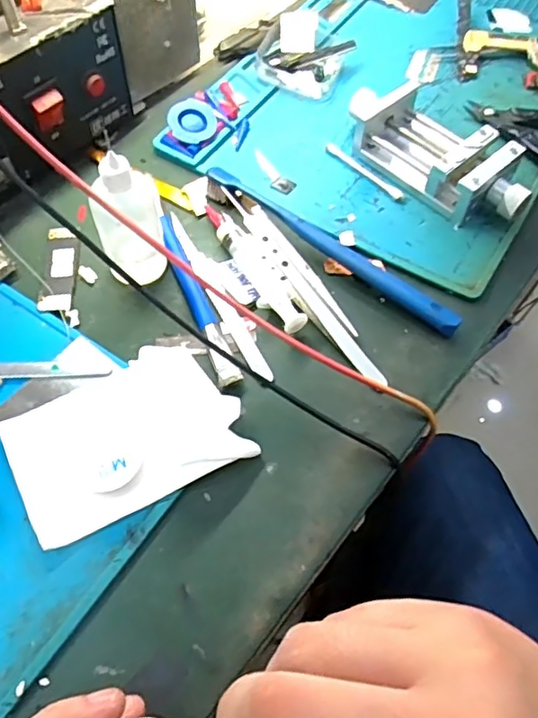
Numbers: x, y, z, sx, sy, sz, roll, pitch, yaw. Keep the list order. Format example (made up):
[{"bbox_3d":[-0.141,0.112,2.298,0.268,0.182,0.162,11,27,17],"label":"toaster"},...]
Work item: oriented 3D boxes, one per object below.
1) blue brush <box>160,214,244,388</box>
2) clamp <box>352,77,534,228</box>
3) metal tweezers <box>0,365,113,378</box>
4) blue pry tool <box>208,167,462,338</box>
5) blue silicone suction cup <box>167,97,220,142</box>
[{"bbox_3d":[-0.044,-0.039,0.339,0.012,0.007,0.127,-19,62,-12],"label":"blue brush"},{"bbox_3d":[0.112,-0.140,0.386,0.058,0.033,0.136,-35,67,-20],"label":"clamp"},{"bbox_3d":[-0.151,0.007,0.310,0.127,0.004,0.009,-1,60,-3],"label":"metal tweezers"},{"bbox_3d":[0.036,-0.071,0.356,0.184,0.013,0.016,37,65,18],"label":"blue pry tool"},{"bbox_3d":[-0.054,-0.167,0.406,0.033,0.015,0.037,-5,60,-5],"label":"blue silicone suction cup"}]

